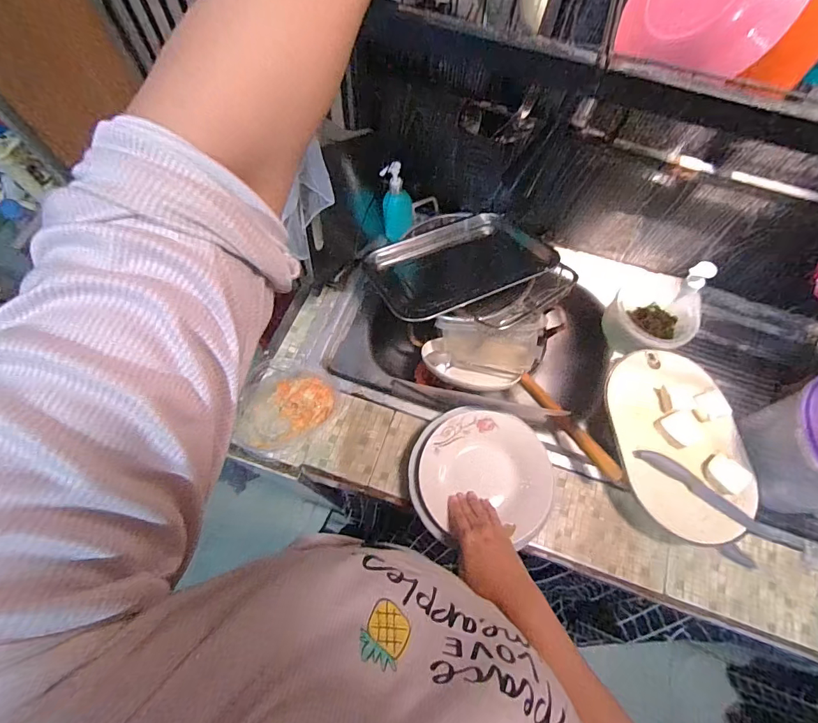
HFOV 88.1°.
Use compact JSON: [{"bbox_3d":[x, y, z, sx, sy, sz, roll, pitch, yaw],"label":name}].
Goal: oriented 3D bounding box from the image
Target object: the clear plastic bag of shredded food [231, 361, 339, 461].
[{"bbox_3d":[-0.211,0.082,0.734,0.156,0.042,0.175,12,67,2],"label":"clear plastic bag of shredded food"}]

